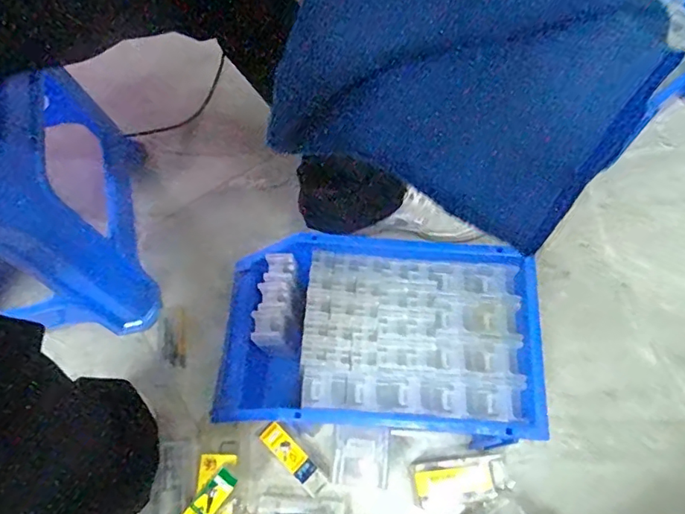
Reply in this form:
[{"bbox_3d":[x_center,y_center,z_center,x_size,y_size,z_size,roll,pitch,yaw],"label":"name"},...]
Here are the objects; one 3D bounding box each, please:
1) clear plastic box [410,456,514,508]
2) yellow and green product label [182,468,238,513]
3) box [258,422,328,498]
[{"bbox_3d":[0.136,0.255,0.593,0.111,0.041,0.046,-6,67,-2],"label":"clear plastic box"},{"bbox_3d":[-0.141,0.256,0.539,0.026,0.010,0.069,35,71,17],"label":"yellow and green product label"},{"bbox_3d":[-0.057,0.238,0.611,0.027,0.026,0.092,-43,70,-16],"label":"box"}]

